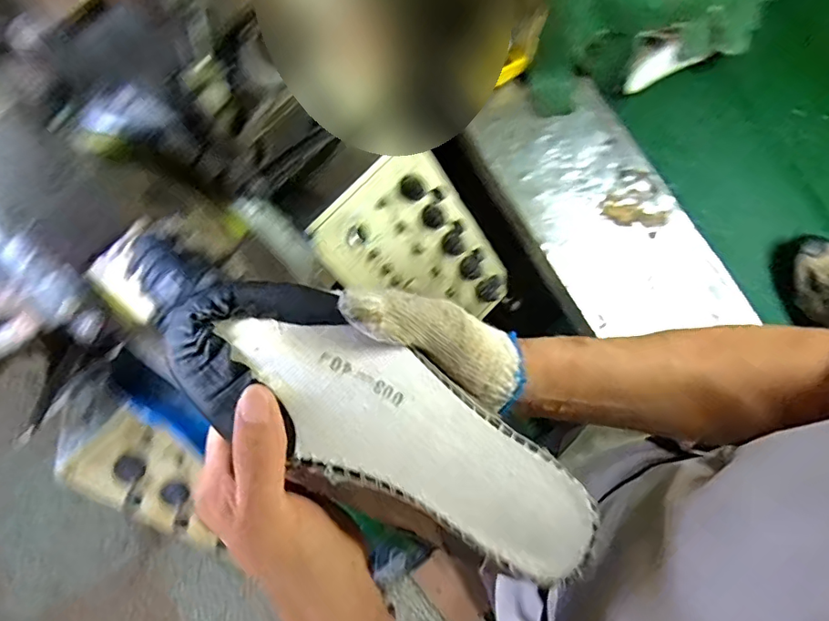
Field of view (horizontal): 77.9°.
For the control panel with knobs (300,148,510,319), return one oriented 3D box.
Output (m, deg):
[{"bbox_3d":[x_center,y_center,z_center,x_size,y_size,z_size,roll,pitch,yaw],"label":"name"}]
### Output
[{"bbox_3d":[0.001,-0.100,0.783,0.208,0.059,0.263,-45,120,-10],"label":"control panel with knobs"}]

